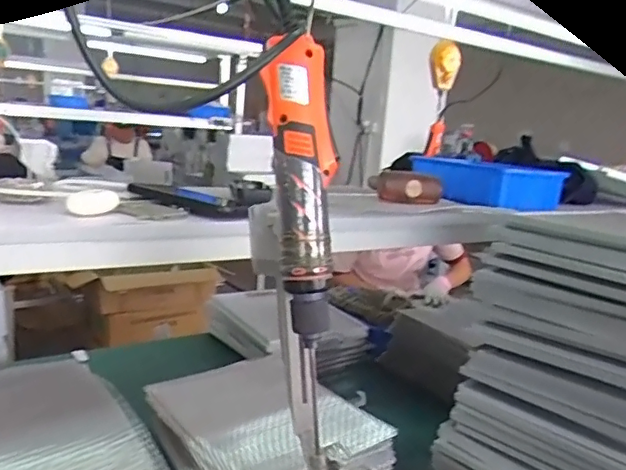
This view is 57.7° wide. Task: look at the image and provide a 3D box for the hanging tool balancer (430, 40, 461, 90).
[{"bbox_3d":[0.365,-0.471,1.584,0.088,0.126,0.085,7,11,12],"label":"hanging tool balancer"}]

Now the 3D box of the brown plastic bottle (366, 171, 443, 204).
[{"bbox_3d":[0.156,-0.077,0.929,0.101,0.047,0.049,-1,12,-27],"label":"brown plastic bottle"}]

